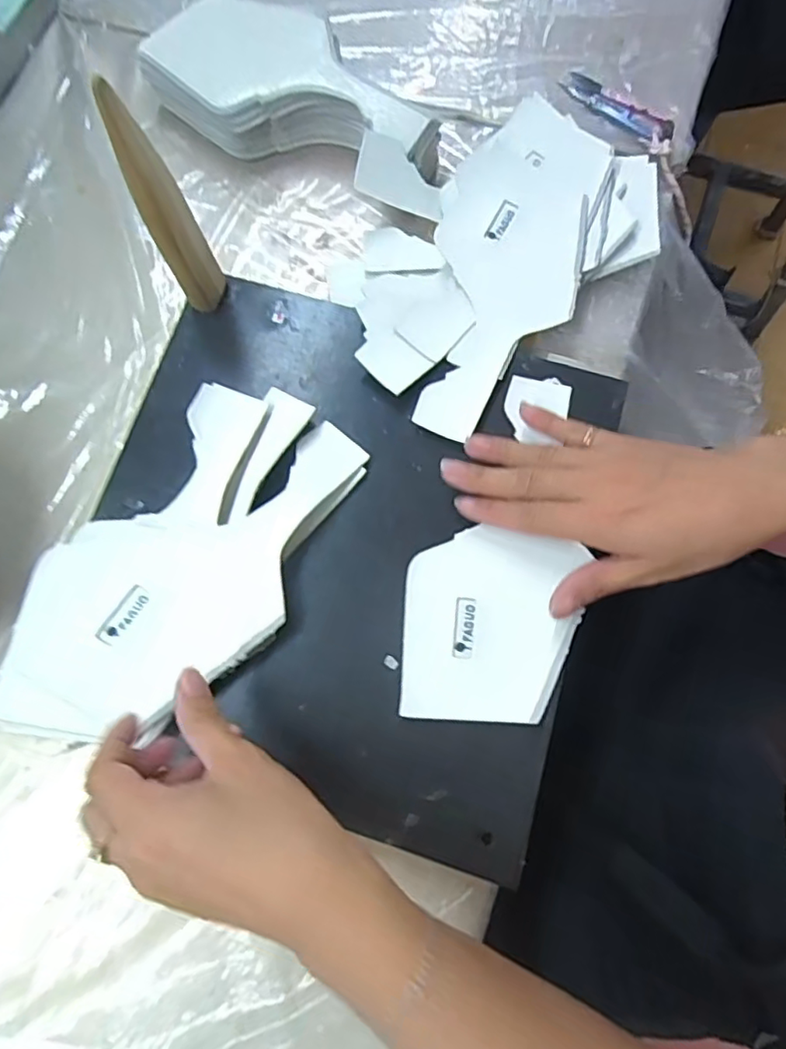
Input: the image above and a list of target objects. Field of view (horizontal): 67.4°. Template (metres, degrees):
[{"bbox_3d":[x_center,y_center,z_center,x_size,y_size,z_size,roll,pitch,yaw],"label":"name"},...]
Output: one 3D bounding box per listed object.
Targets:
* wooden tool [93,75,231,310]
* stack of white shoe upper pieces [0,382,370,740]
[{"bbox_3d":[-0.124,-0.167,0.338,0.025,0.164,0.022,-21,76,-4],"label":"wooden tool"},{"bbox_3d":[-0.116,0.020,0.336,0.119,0.013,0.229,37,74,10],"label":"stack of white shoe upper pieces"}]

